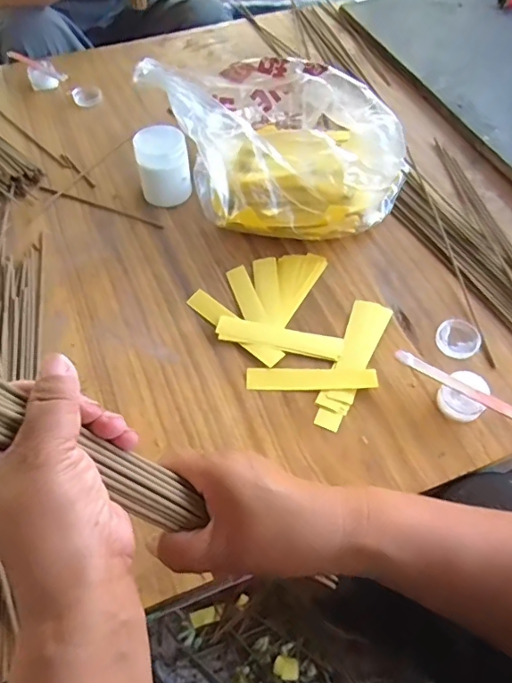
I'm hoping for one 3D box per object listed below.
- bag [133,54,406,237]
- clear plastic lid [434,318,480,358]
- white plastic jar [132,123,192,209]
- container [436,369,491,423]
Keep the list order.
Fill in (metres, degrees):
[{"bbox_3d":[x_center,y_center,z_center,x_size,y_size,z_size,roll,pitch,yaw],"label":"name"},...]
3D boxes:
[{"bbox_3d":[0.020,-0.221,0.532,0.200,0.128,0.263,-28,60,-16],"label":"bag"},{"bbox_3d":[0.183,-0.003,0.453,0.038,0.007,0.037,0,56,0],"label":"clear plastic lid"},{"bbox_3d":[-0.100,-0.191,0.549,0.053,0.067,0.050,0,56,0],"label":"white plastic jar"},{"bbox_3d":[0.169,0.046,0.412,0.035,0.026,0.036,0,56,0],"label":"container"}]

